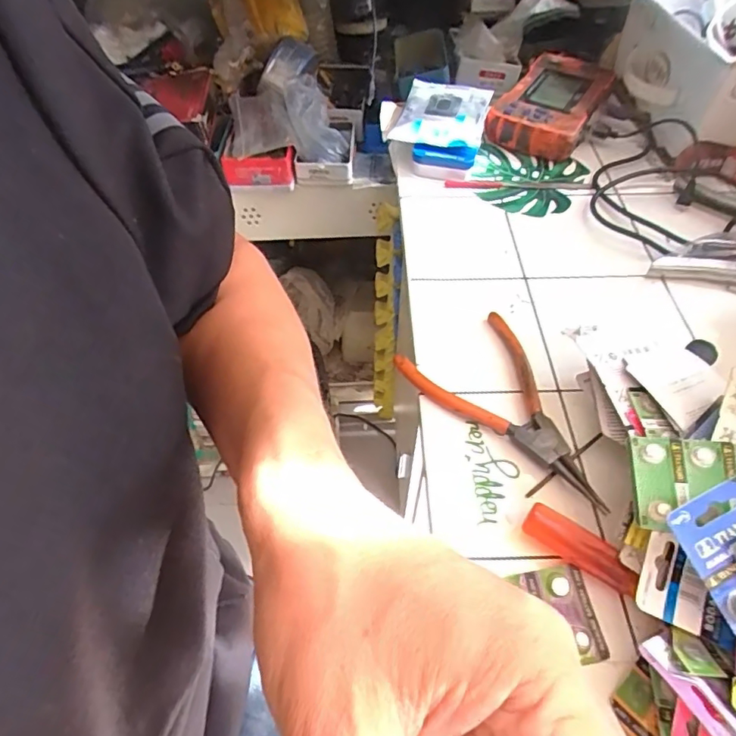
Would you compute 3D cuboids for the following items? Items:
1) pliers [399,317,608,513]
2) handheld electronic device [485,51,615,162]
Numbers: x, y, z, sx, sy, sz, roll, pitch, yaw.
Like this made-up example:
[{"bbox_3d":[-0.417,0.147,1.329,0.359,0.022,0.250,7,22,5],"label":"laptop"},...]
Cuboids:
[{"bbox_3d":[0.109,0.019,0.368,0.089,0.013,0.163,-39,61,-24],"label":"pliers"},{"bbox_3d":[0.207,-0.296,0.587,0.100,0.045,0.160,24,57,18],"label":"handheld electronic device"}]

